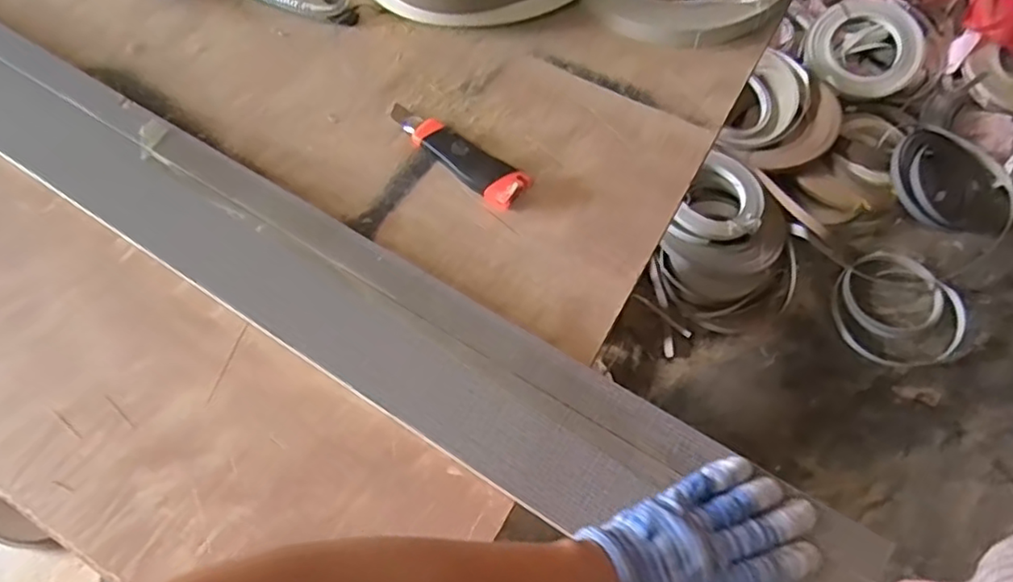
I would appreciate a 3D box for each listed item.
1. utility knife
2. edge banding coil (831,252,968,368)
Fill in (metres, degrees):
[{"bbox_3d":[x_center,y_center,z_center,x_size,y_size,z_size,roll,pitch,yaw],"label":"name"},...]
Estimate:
[{"bbox_3d":[-0.055,-0.138,0.627,0.171,0.019,0.040,36,70,17],"label":"utility knife"},{"bbox_3d":[0.945,0.041,1.544,0.287,0.040,0.293,-1,64,1],"label":"edge banding coil"}]

